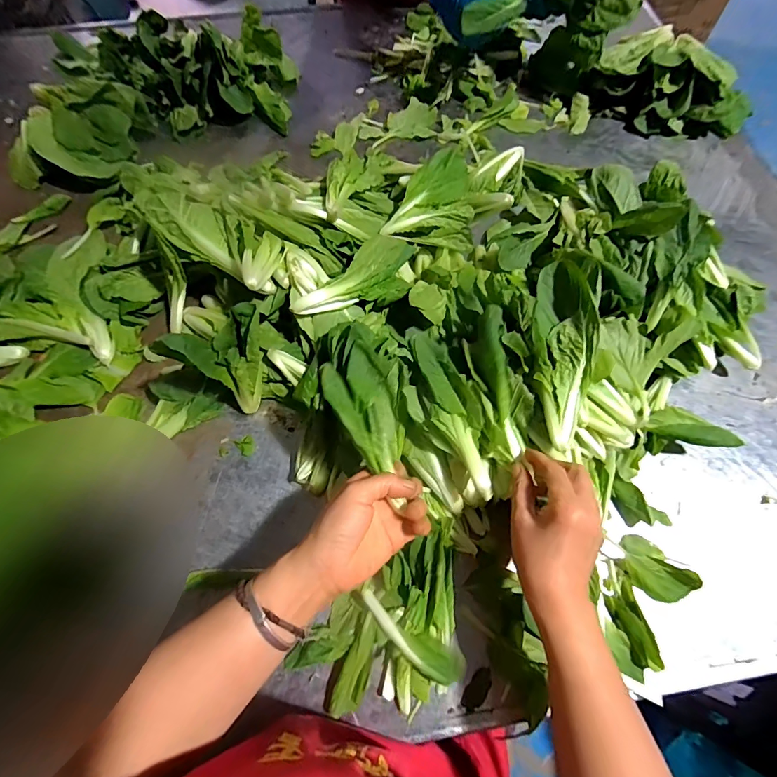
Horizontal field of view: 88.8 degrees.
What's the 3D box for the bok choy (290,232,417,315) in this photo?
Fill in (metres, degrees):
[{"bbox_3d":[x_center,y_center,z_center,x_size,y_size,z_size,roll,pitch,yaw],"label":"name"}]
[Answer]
[{"bbox_3d":[-0.029,-0.126,0.476,0.068,0.035,0.160,42,74,15],"label":"bok choy"}]

